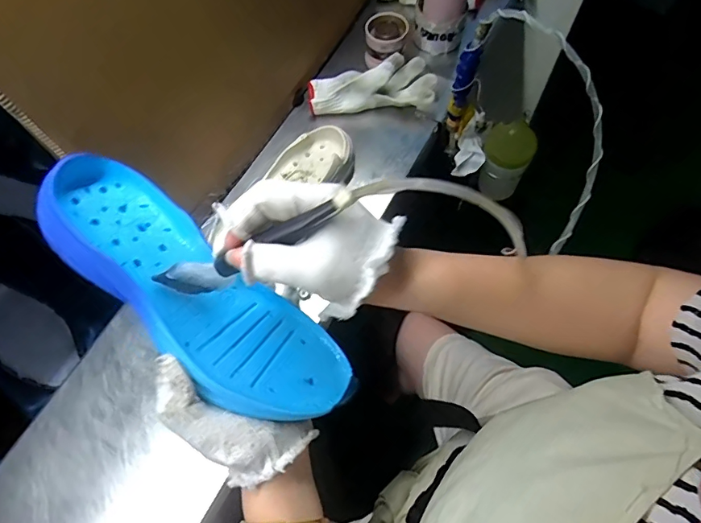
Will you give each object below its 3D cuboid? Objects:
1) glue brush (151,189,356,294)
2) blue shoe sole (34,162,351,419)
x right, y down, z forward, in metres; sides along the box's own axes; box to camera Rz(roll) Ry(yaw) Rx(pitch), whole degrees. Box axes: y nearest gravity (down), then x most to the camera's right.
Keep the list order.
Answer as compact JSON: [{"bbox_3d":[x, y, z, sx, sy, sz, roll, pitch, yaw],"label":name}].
[{"bbox_3d":[-0.064,-0.010,0.305,0.156,0.032,0.014,-26,59,25],"label":"glue brush"},{"bbox_3d":[-0.117,0.028,0.356,0.261,0.043,0.096,40,44,0],"label":"blue shoe sole"}]

